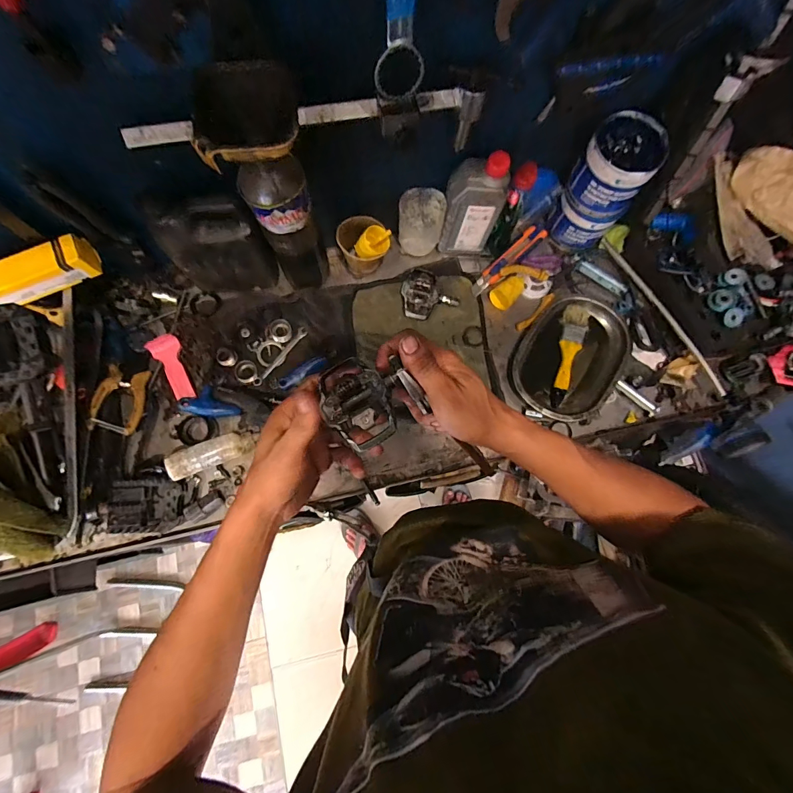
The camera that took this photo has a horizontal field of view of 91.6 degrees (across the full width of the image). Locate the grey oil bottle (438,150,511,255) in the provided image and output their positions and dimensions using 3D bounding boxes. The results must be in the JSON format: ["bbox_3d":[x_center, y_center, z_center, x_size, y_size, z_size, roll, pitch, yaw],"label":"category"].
[{"bbox_3d":[0.115,-0.288,0.594,0.085,0.167,0.048,18,76,2],"label":"grey oil bottle"}]

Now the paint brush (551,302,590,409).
[{"bbox_3d":[0.282,-0.067,0.635,0.039,0.010,0.166,13,89,1],"label":"paint brush"}]

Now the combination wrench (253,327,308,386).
[{"bbox_3d":[-0.188,-0.065,0.623,0.014,0.008,0.118,37,78,7],"label":"combination wrench"}]

